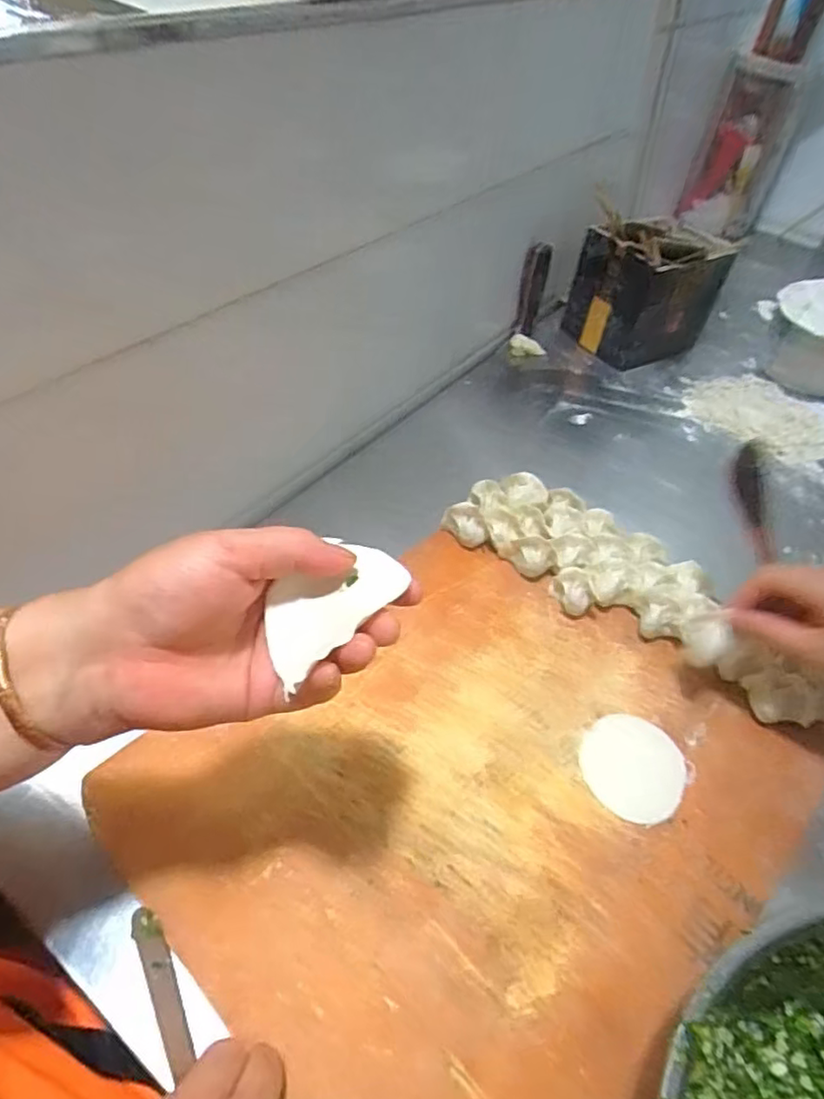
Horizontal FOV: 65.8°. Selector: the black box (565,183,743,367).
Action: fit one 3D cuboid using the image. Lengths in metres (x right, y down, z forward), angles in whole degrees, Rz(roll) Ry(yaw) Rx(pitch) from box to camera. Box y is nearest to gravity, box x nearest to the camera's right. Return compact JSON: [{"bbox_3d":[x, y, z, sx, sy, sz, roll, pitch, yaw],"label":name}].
[{"bbox_3d":[0.306,-0.344,0.836,0.158,0.158,0.133,-25,56,-26],"label":"black box"}]

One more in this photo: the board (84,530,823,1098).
[{"bbox_3d":[0.052,0.164,0.440,0.346,0.015,0.404,37,55,25],"label":"board"}]

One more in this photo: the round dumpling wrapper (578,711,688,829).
[{"bbox_3d":[0.161,0.155,0.462,0.072,0.004,0.077,3,48,-3],"label":"round dumpling wrapper"}]

